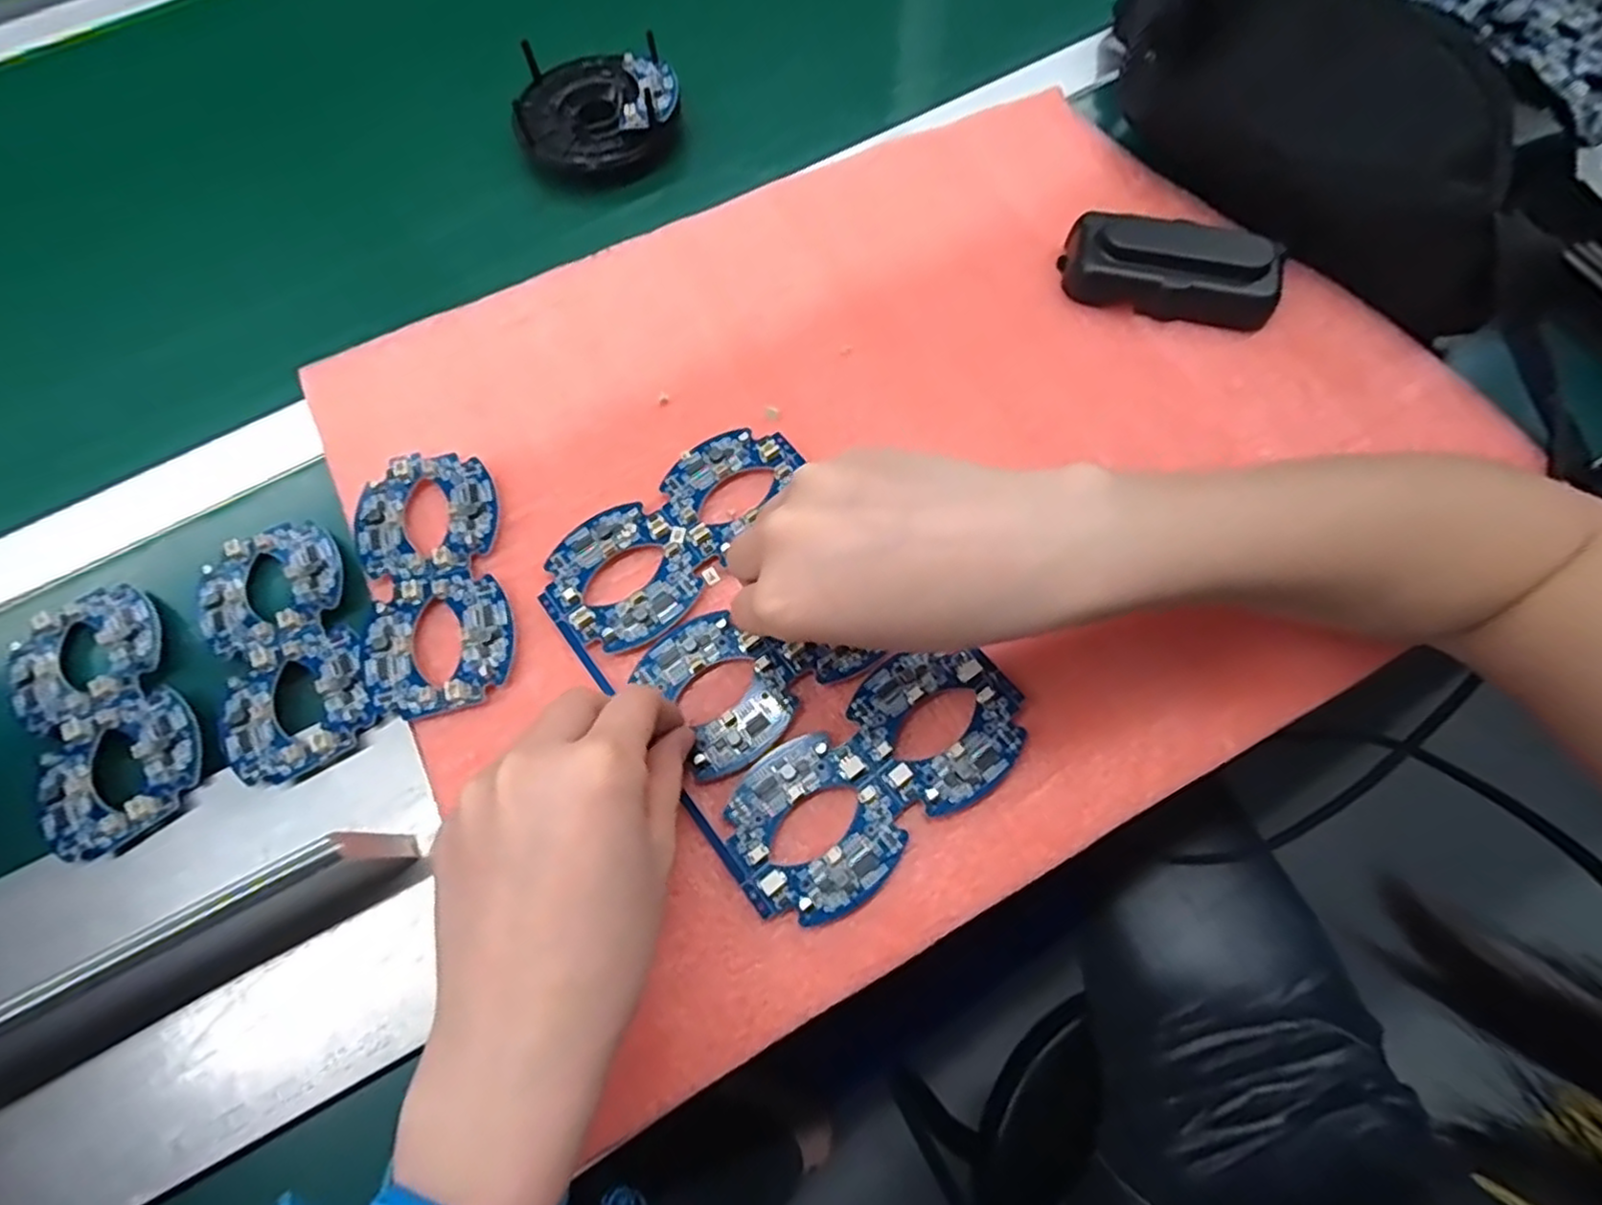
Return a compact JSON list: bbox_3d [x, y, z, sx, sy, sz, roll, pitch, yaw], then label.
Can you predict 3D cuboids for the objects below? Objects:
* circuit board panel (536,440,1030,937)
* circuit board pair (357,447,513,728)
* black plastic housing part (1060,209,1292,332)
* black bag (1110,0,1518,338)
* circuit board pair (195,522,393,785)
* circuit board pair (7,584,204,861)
[{"bbox_3d":[-0.013,0.021,0.307,0.136,0.009,0.204,-37,74,-10],"label":"circuit board panel"},{"bbox_3d":[-0.172,-0.012,0.326,0.064,0.009,0.129,-15,70,-3],"label":"circuit board pair"},{"bbox_3d":[0.194,-0.175,0.364,0.106,0.028,0.045,13,71,7],"label":"black plastic housing part"},{"bbox_3d":[0.261,-0.258,0.365,0.077,0.070,0.277,-32,72,-9],"label":"black bag"},{"bbox_3d":[-0.239,0.018,0.320,0.065,0.011,0.127,-30,71,-8],"label":"circuit board pair"},{"bbox_3d":[-0.312,0.049,0.309,0.062,0.013,0.126,-34,72,-10],"label":"circuit board pair"}]

